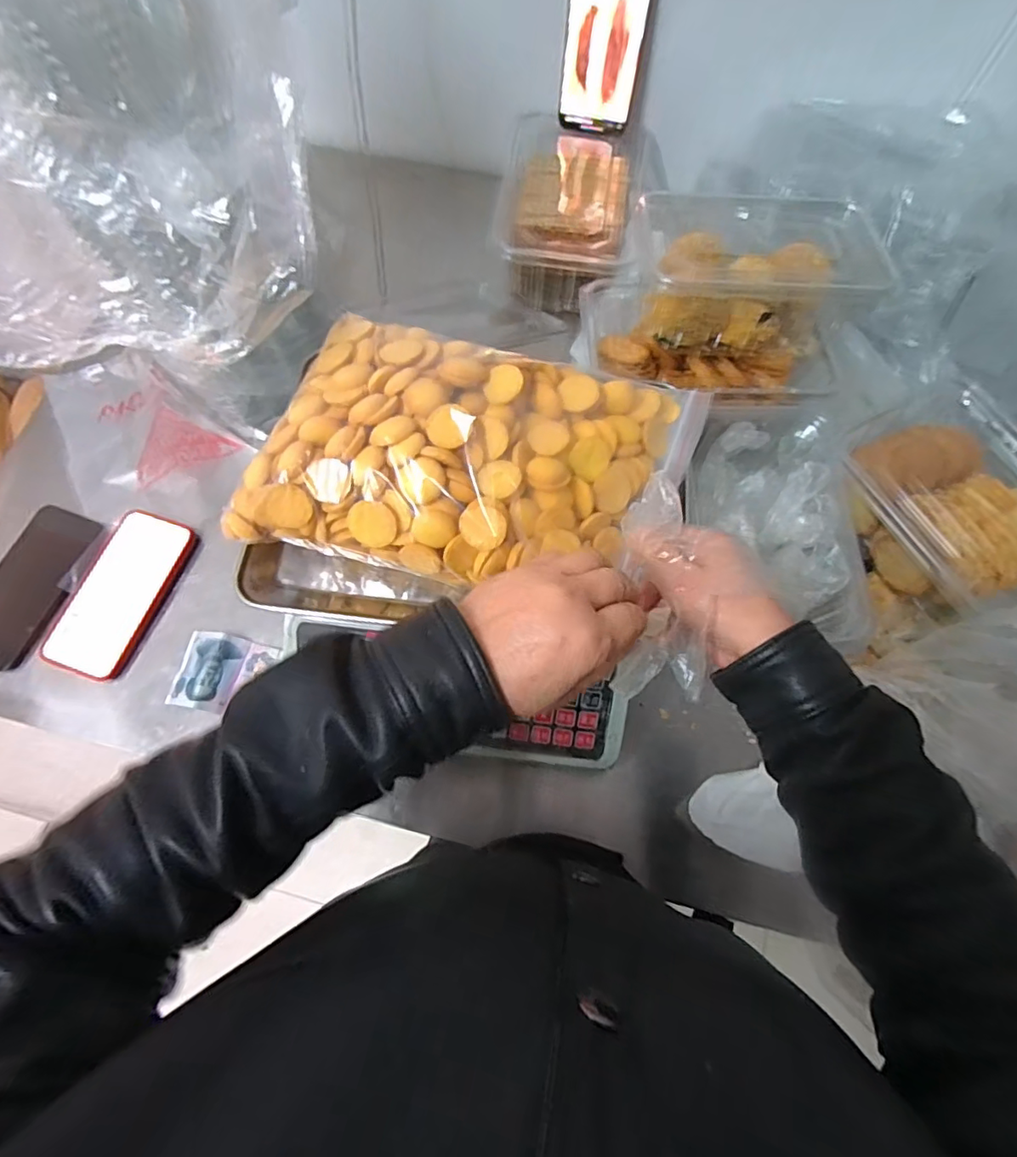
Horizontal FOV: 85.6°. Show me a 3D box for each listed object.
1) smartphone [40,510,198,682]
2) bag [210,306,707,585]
[{"bbox_3d":[-0.379,0.011,0.532,0.080,0.008,0.162,17,71,6],"label":"smartphone"},{"bbox_3d":[-0.020,-0.088,0.371,0.284,0.059,0.178,13,71,5],"label":"bag"}]

